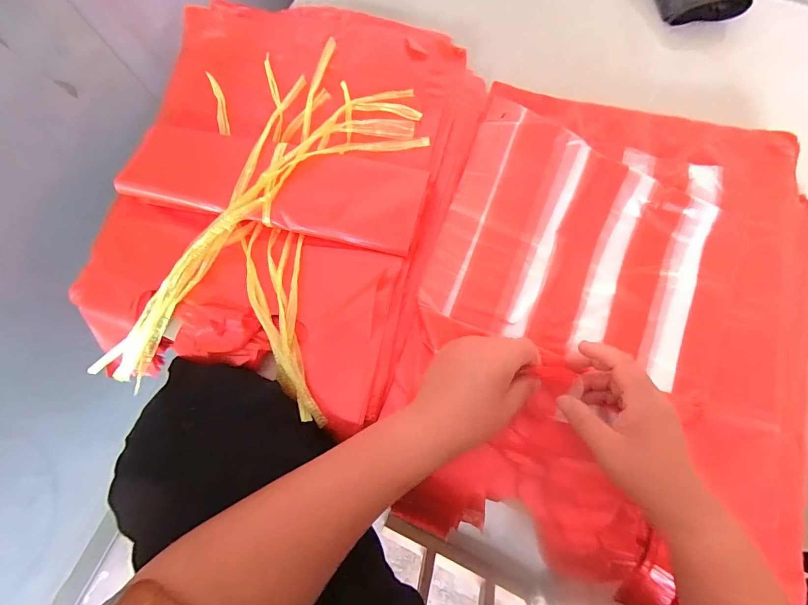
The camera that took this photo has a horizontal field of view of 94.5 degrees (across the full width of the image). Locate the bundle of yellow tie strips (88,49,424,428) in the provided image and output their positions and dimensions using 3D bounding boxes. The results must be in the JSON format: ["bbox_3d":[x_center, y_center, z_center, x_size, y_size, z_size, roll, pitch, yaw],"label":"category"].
[{"bbox_3d":[-0.159,-0.102,0.467,0.292,0.088,0.469,15,75,6],"label":"bundle of yellow tie strips"}]

